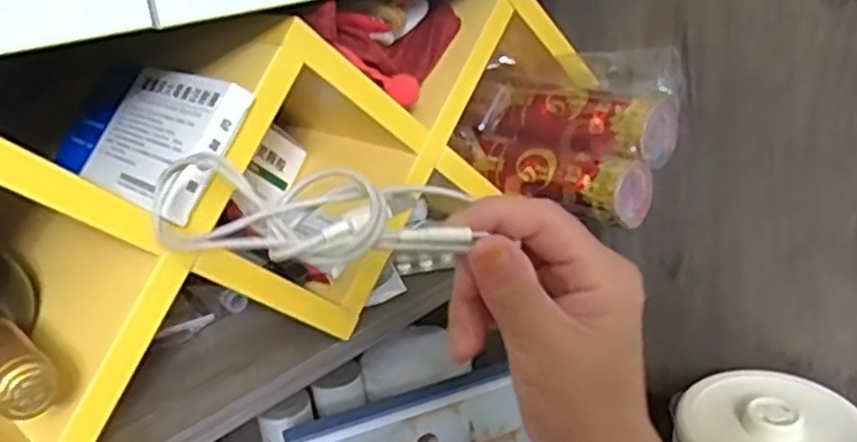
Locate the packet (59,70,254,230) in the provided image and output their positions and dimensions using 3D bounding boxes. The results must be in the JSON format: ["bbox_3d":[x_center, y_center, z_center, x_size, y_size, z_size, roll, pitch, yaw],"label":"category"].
[{"bbox_3d":[-0.156,-0.050,0.418,0.139,0.074,0.013,19,-10,41],"label":"packet"}]

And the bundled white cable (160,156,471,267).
[{"bbox_3d":[-0.053,-0.003,0.292,0.138,0.032,0.032,4,25,24],"label":"bundled white cable"}]

